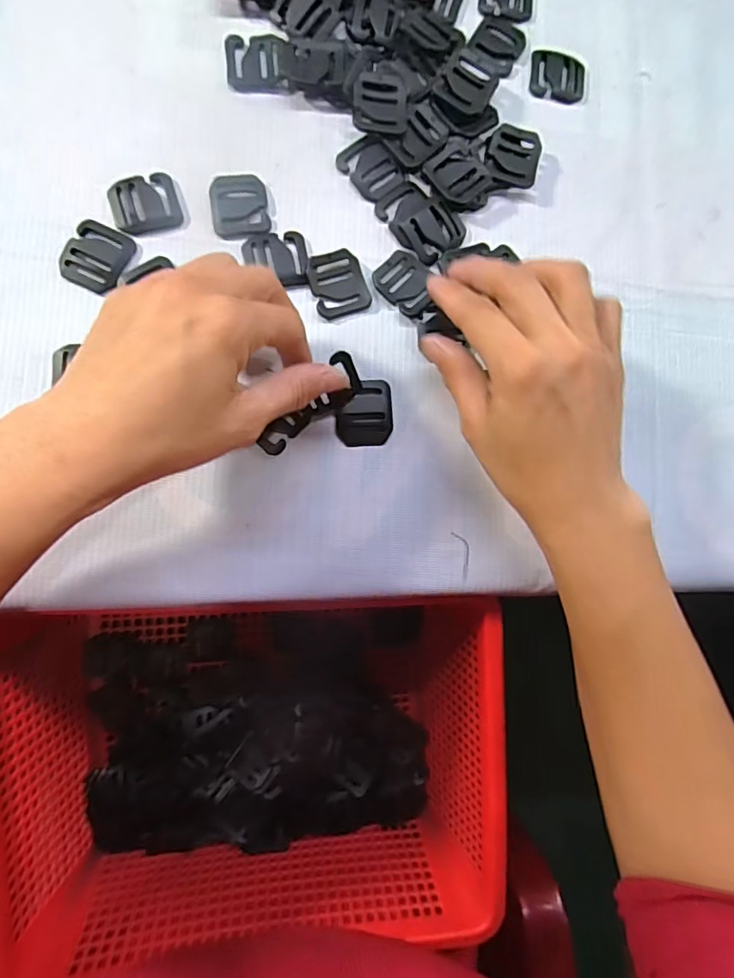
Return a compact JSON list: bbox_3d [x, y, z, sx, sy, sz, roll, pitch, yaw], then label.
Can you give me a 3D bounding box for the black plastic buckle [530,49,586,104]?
[{"bbox_3d":[0.119,-0.255,0.323,0.035,0.004,0.032,5,83,-6],"label":"black plastic buckle"}]

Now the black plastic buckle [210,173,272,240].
[{"bbox_3d":[-0.071,-0.158,0.291,0.031,0.004,0.038,-8,85,-8],"label":"black plastic buckle"}]

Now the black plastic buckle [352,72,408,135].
[{"bbox_3d":[0.008,-0.221,0.300,0.031,0.007,0.033,0,84,-7],"label":"black plastic buckle"}]

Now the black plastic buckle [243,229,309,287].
[{"bbox_3d":[-0.050,-0.127,0.288,0.034,0.004,0.031,-9,85,-8],"label":"black plastic buckle"}]

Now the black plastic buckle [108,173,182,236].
[{"bbox_3d":[-0.121,-0.155,0.284,0.035,0.005,0.032,-15,85,-8],"label":"black plastic buckle"}]

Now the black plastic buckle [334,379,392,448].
[{"bbox_3d":[-0.001,-0.041,0.285,0.031,0.006,0.035,0,84,-7],"label":"black plastic buckle"}]

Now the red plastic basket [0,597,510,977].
[{"bbox_3d":[-0.068,0.183,0.348,0.301,0.107,0.199,0,85,-7],"label":"red plastic basket"}]

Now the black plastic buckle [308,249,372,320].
[{"bbox_3d":[-0.016,-0.115,0.290,0.030,0.006,0.034,-20,86,-9],"label":"black plastic buckle"}]

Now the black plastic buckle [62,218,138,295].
[{"bbox_3d":[-0.142,-0.124,0.277,0.032,0.006,0.035,23,81,-4],"label":"black plastic buckle"}]

